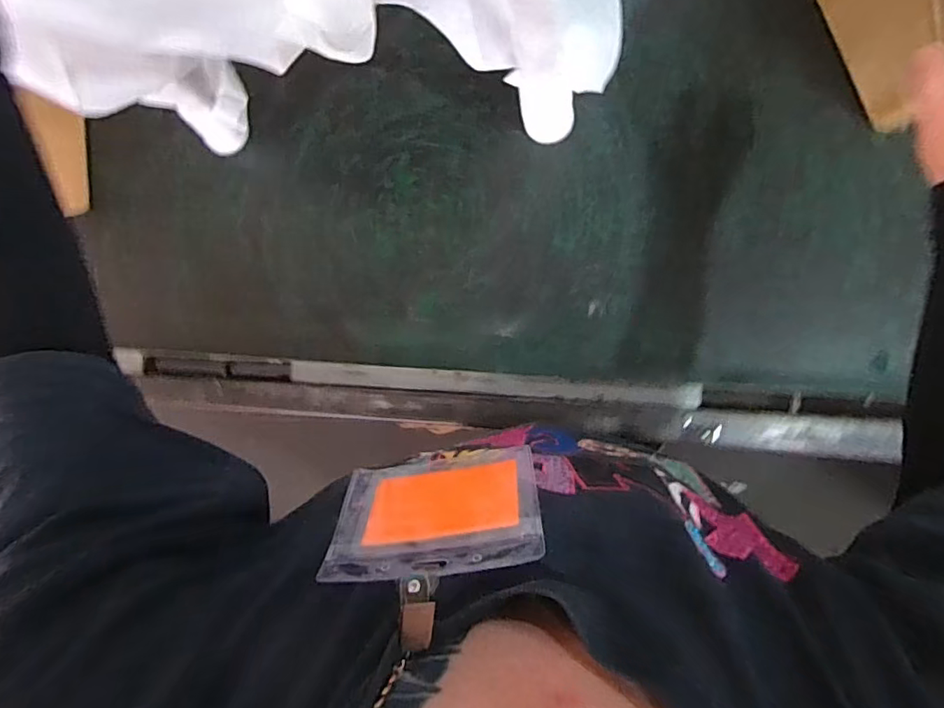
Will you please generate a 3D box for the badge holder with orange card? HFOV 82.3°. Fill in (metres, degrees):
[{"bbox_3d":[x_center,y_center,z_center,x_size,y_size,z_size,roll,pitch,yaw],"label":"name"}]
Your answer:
[{"bbox_3d":[-0.018,0.077,0.270,0.099,0.085,0.004,-8,114,4],"label":"badge holder with orange card"}]

